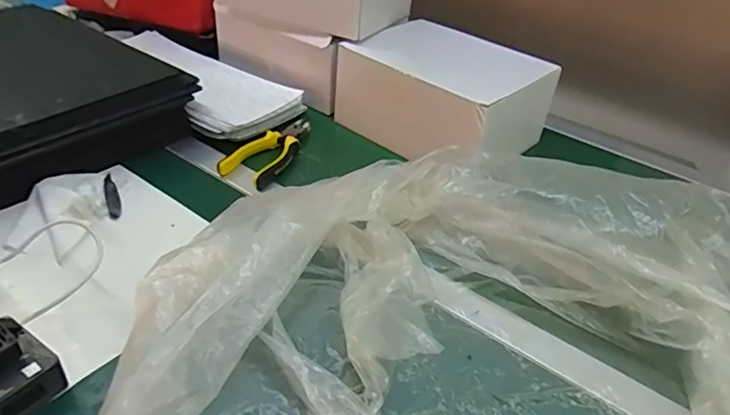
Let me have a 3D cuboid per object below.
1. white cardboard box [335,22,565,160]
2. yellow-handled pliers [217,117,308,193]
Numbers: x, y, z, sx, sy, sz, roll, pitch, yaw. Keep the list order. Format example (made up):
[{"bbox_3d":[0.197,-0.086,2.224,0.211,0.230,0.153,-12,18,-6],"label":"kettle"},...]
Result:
[{"bbox_3d":[0.105,-0.161,0.756,0.251,0.131,0.197,31,43,29],"label":"white cardboard box"},{"bbox_3d":[-0.118,-0.077,0.701,0.062,0.022,0.170,19,38,17],"label":"yellow-handled pliers"}]

